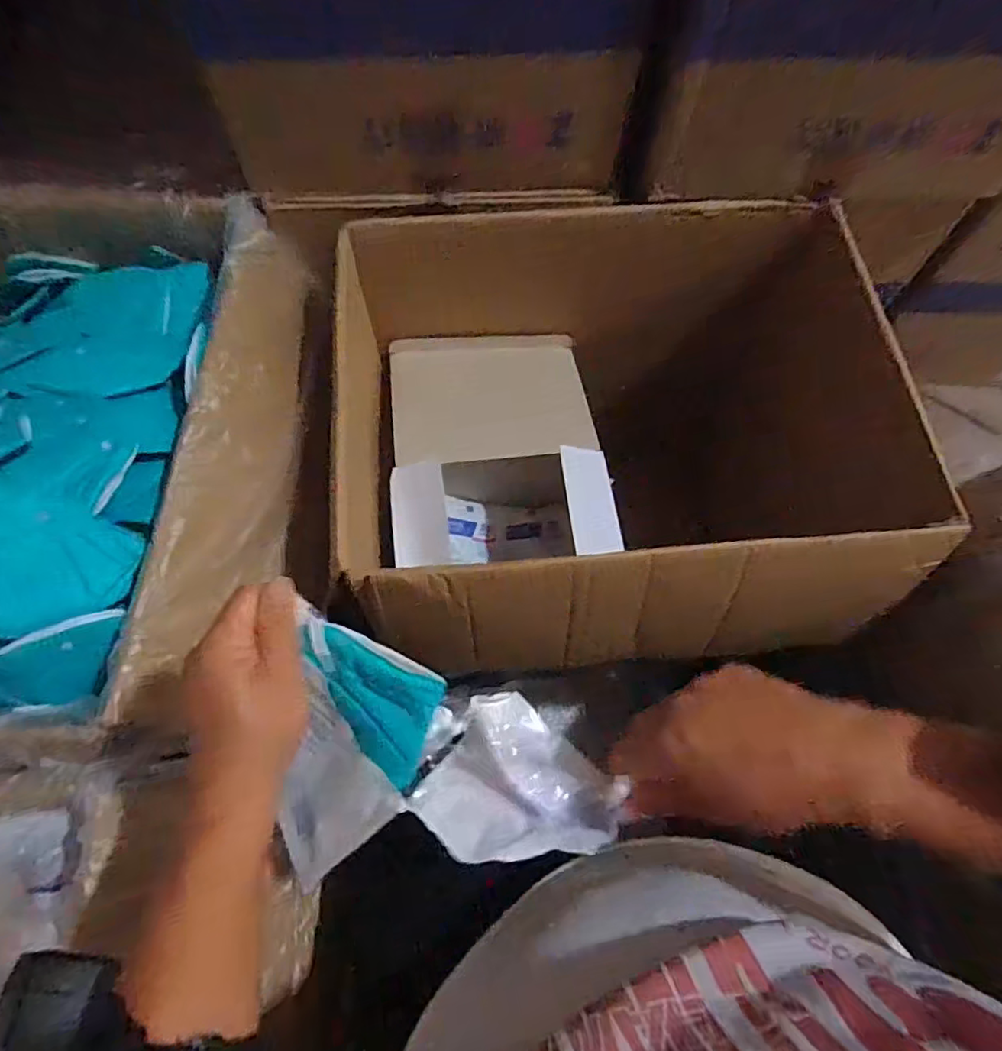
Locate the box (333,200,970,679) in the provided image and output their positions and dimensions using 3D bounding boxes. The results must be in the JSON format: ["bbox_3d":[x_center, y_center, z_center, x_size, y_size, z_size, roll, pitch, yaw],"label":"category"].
[{"bbox_3d":[0.120,-0.081,0.720,0.562,0.333,0.483,-3,68,-2],"label":"box"}]

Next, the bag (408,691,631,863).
[{"bbox_3d":[0.006,0.139,0.335,0.102,0.063,0.081,-5,68,-2],"label":"bag"}]

